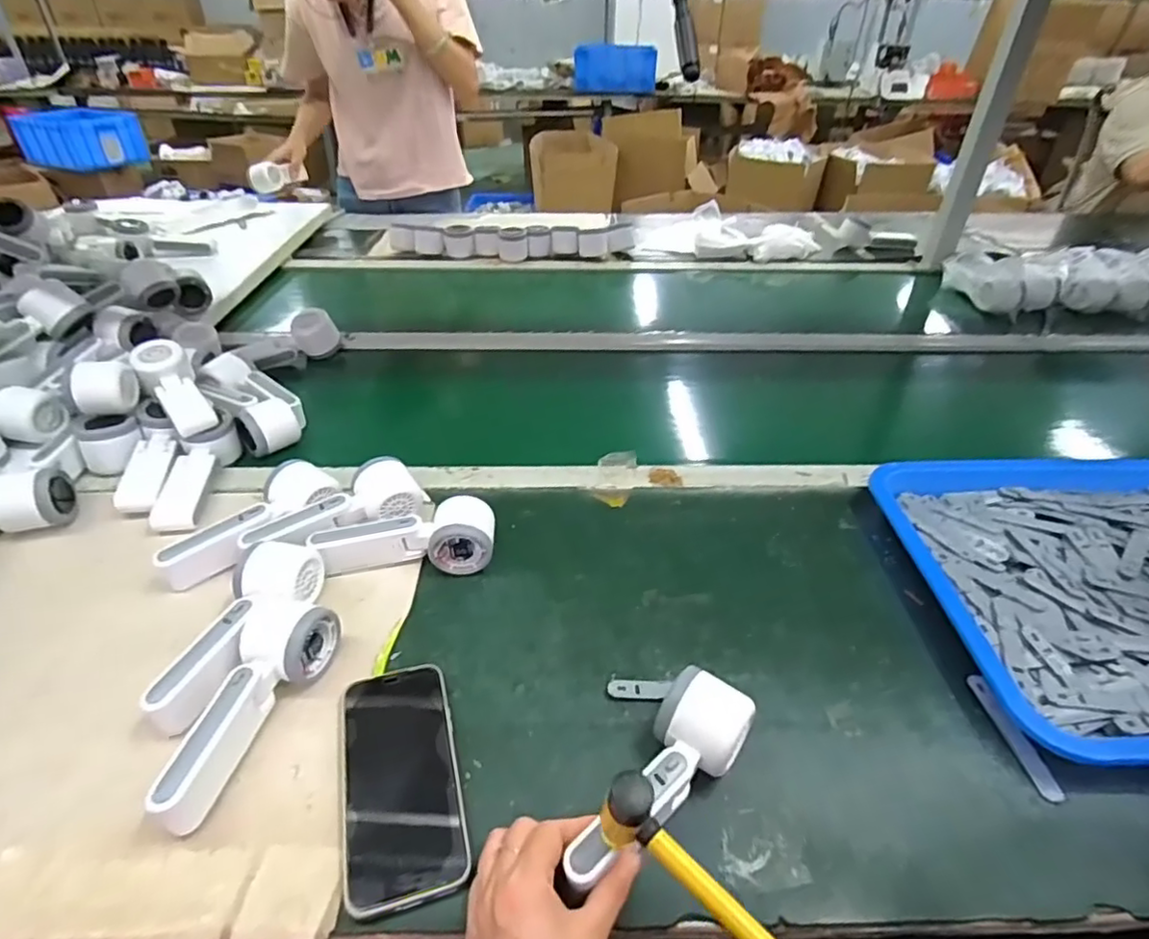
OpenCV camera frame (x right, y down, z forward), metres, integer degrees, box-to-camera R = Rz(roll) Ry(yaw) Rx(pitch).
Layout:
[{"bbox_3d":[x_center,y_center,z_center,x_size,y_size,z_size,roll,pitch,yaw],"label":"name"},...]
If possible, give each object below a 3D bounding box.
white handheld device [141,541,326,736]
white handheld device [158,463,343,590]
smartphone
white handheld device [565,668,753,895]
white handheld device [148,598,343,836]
[{"bbox_3d":[-0.274,0.132,0.509,0.053,0.055,0.168,8,39,11],"label":"white handheld device"},{"bbox_3d":[-0.313,0.052,0.601,0.169,0.050,0.071,-27,45,-29],"label":"white handheld device"},{"bbox_3d":[-0.122,0.212,0.433,0.077,0.012,0.161,-10,39,-13],"label":"smartphone"},{"bbox_3d":[0.055,0.205,0.408,0.054,0.044,0.163,30,48,33],"label":"white handheld device"},{"bbox_3d":[-0.234,0.171,0.455,0.060,0.047,0.167,4,38,5],"label":"white handheld device"}]

